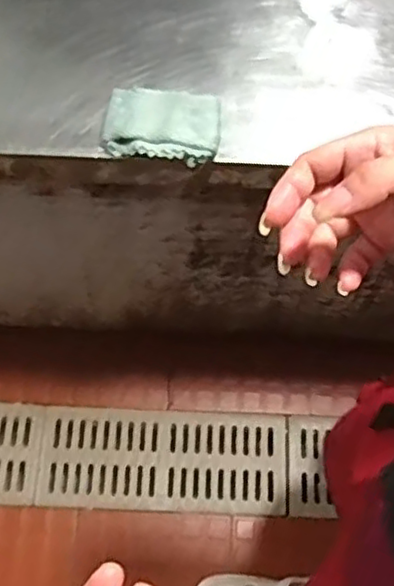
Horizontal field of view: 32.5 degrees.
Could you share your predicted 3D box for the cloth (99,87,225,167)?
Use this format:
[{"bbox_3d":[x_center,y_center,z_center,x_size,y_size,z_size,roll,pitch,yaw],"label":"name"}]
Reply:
[{"bbox_3d":[-0.036,-0.174,0.707,0.119,0.029,0.080,8,68,4],"label":"cloth"}]

